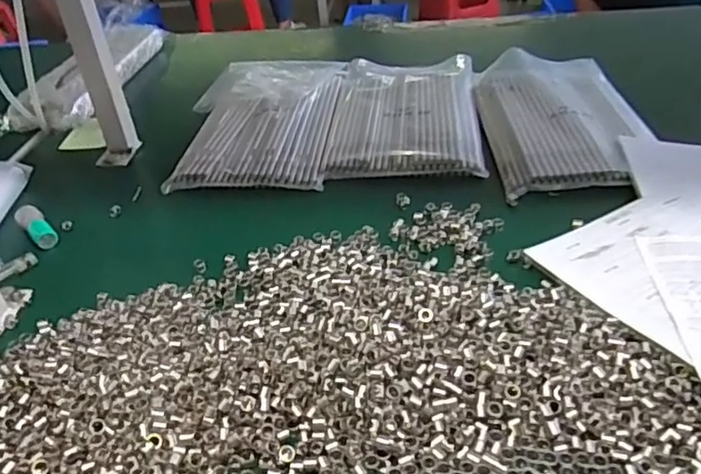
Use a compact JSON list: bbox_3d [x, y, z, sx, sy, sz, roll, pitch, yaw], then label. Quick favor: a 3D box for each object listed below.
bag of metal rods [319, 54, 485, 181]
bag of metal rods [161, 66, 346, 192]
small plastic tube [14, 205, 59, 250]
[{"bbox_3d":[0.072,-0.164,0.793,0.180,0.021,0.303,-1,36,7],"label":"bag of metal rods"},{"bbox_3d":[-0.119,-0.162,0.809,0.207,0.035,0.332,0,37,7],"label":"bag of metal rods"},{"bbox_3d":[-0.330,-0.012,0.637,0.026,0.018,0.065,-29,42,-28],"label":"small plastic tube"}]

